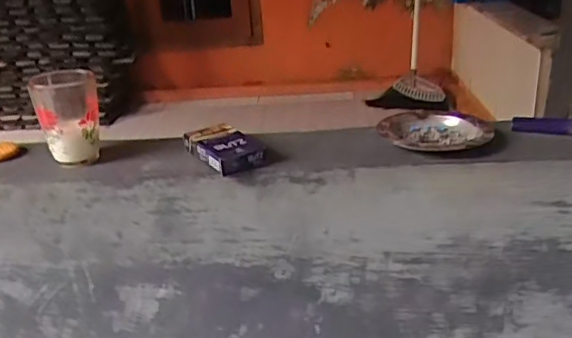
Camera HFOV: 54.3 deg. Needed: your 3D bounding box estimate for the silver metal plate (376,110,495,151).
[{"bbox_3d":[0.161,-0.036,0.603,0.111,0.025,0.102,-3,25,1],"label":"silver metal plate"}]

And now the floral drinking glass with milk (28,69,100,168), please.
[{"bbox_3d":[-0.240,-0.062,0.618,0.064,0.094,0.078,-15,28,-22],"label":"floral drinking glass with milk"}]

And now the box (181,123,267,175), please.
[{"bbox_3d":[-0.065,-0.024,0.589,0.056,0.023,0.091,-17,28,-26],"label":"box"}]

